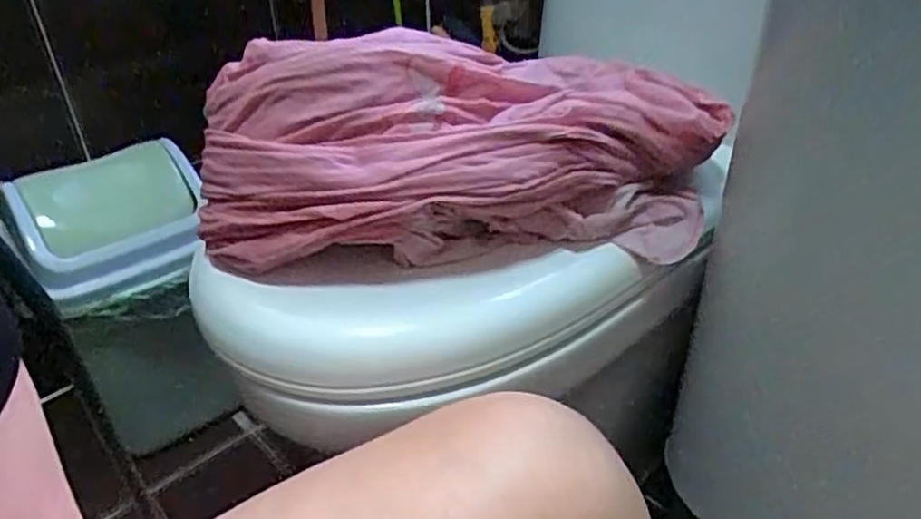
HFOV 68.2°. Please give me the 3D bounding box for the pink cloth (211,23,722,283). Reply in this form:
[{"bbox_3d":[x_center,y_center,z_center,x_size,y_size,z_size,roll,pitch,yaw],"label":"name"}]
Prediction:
[{"bbox_3d":[0.008,-0.072,0.478,0.376,0.134,0.123,-7,35,-8],"label":"pink cloth"}]

